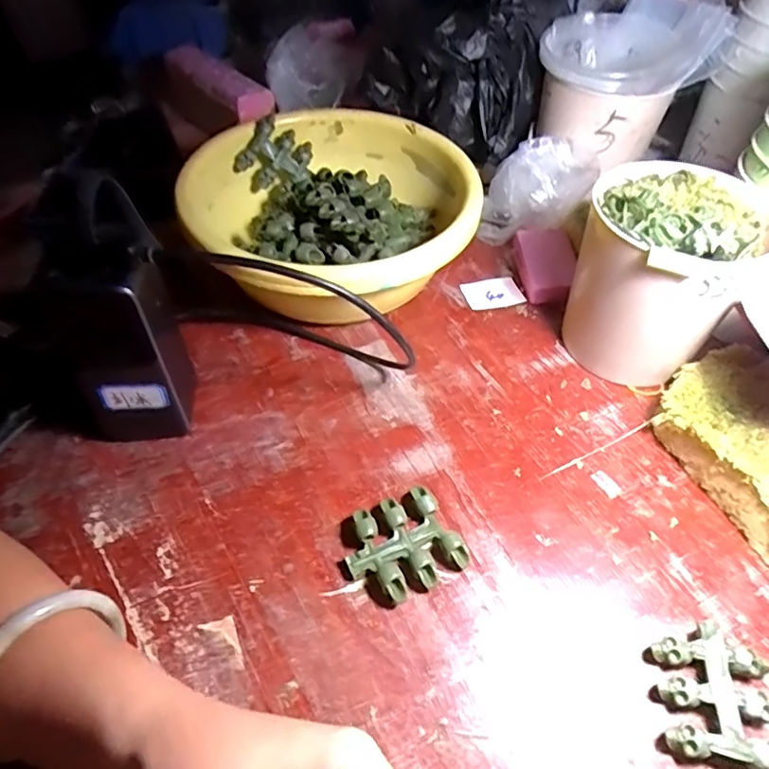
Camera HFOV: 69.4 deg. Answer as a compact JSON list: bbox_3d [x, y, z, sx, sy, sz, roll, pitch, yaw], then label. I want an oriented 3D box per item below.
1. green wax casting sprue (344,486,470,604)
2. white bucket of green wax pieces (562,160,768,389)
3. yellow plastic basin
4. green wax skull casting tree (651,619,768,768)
[{"bbox_3d":[0.010,0.093,0.320,0.062,0.017,0.052,-20,53,-17],"label":"green wax casting sprue"},{"bbox_3d":[0.188,-0.073,0.390,0.099,0.126,0.105,1,50,-1],"label":"white bucket of green wax pieces"},{"bbox_3d":[-0.042,-0.130,0.457,0.212,0.092,0.208,1,50,-1],"label":"yellow plastic basin"},{"bbox_3d":[0.165,0.152,0.274,0.054,0.012,0.060,7,50,5],"label":"green wax skull casting tree"}]

